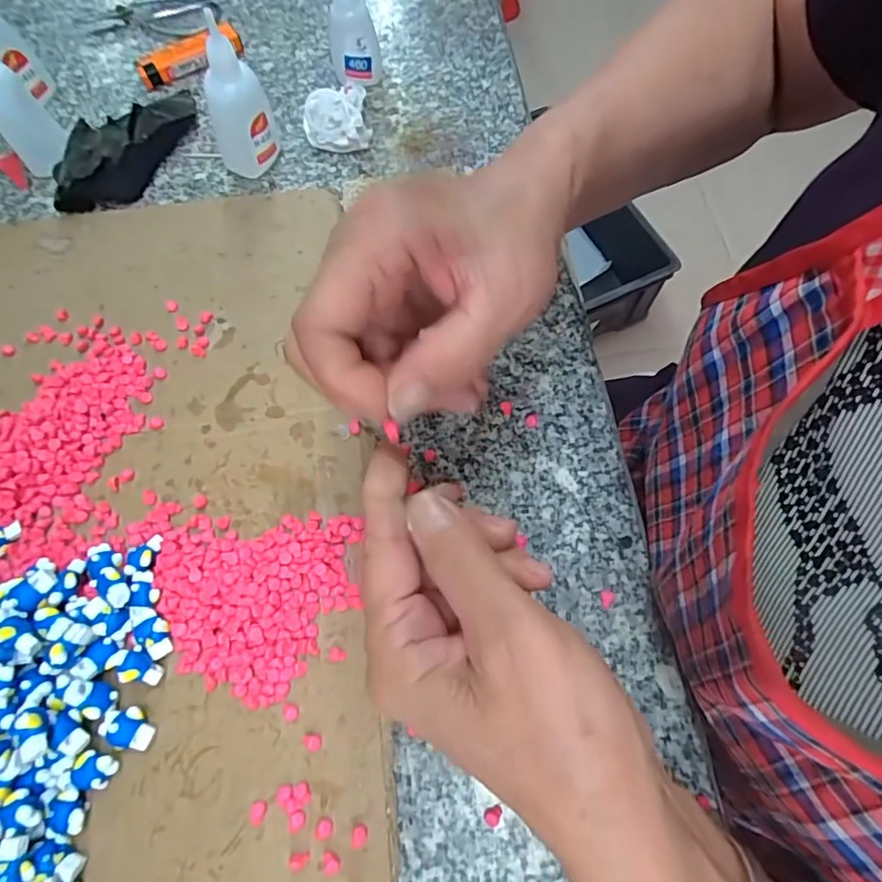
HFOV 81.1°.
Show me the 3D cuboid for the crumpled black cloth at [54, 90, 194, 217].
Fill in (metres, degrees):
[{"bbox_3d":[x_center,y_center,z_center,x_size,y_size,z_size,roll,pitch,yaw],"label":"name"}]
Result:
[{"bbox_3d":[-0.221,-0.209,0.356,0.054,0.023,0.128,22,71,10],"label":"crumpled black cloth"}]

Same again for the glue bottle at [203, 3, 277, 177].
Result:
[{"bbox_3d":[-0.129,-0.211,0.321,0.040,0.089,0.025,-24,70,-8],"label":"glue bottle"}]

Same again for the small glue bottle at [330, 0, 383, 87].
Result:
[{"bbox_3d":[-0.061,-0.290,0.348,0.029,0.095,0.022,-39,73,-13],"label":"small glue bottle"}]

